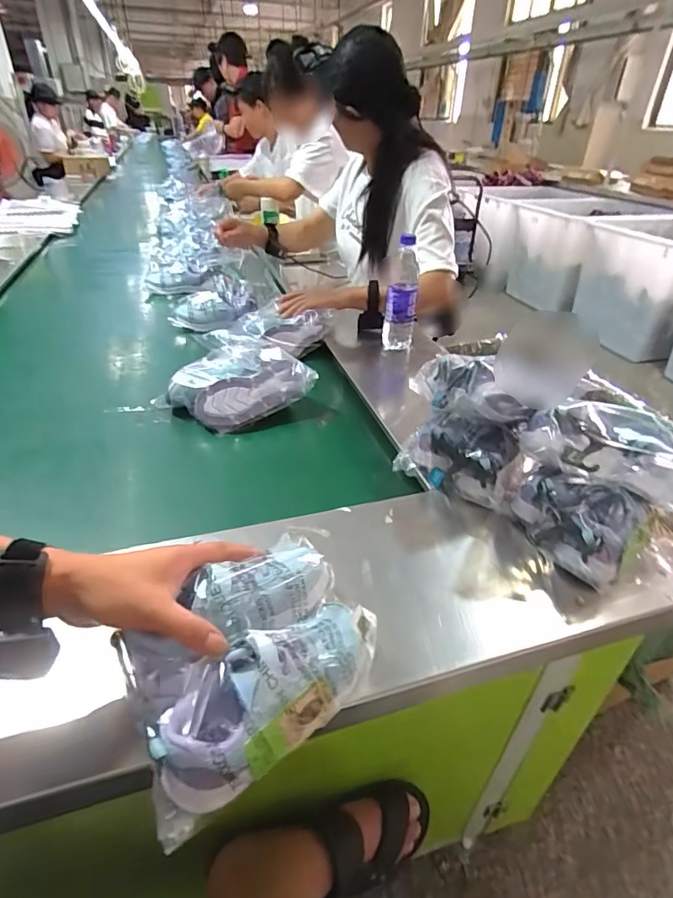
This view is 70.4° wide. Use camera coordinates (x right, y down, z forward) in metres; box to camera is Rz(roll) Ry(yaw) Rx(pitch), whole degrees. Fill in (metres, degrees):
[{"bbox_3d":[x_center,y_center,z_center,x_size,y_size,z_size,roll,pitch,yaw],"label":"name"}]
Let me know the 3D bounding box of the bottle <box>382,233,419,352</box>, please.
[{"bbox_3d":[0.142,-0.338,1.023,0.063,0.230,0.078,7,35,7],"label":"bottle"}]

